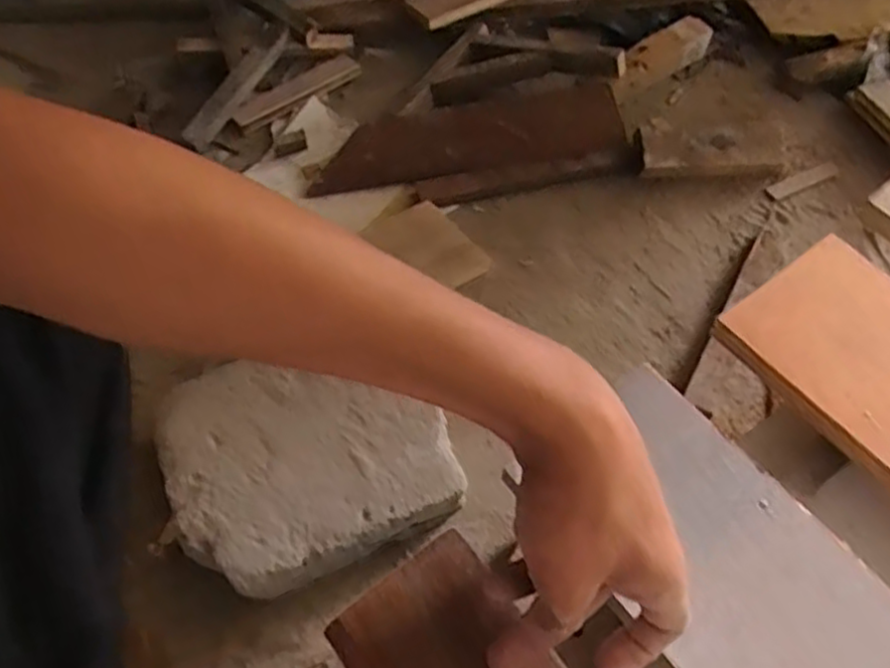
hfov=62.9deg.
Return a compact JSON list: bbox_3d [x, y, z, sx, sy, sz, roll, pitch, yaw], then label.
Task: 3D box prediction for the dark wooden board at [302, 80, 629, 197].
[{"bbox_3d":[0.027,-0.238,0.878,0.365,0.014,0.115,-13,59,-5],"label":"dark wooden board"}]

